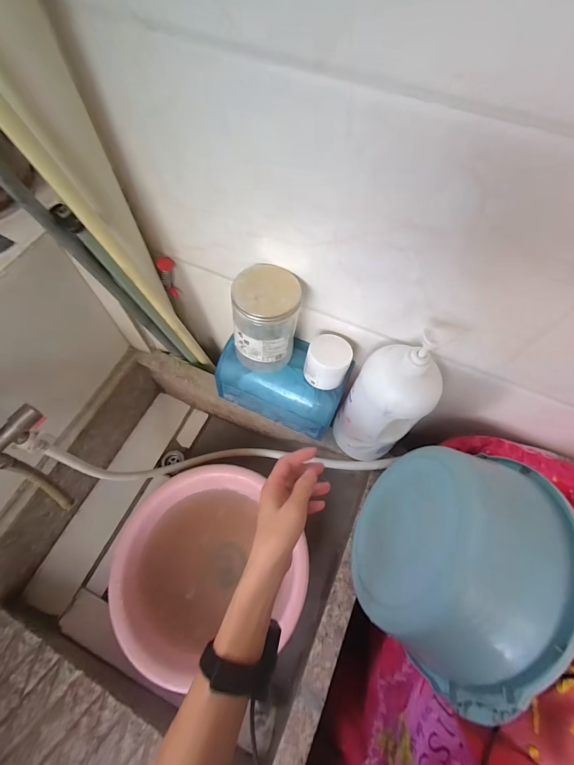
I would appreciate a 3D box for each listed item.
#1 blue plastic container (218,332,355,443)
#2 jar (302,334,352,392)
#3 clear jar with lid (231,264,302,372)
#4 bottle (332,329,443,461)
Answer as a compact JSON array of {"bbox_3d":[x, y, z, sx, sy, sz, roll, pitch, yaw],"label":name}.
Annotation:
[{"bbox_3d":[-0.012,0.000,0.610,0.221,0.131,0.098,21,65,8],"label":"blue plastic container"},{"bbox_3d":[0.065,-0.032,0.546,0.067,0.052,0.069,1,64,-2],"label":"jar"},{"bbox_3d":[-0.031,-0.092,0.524,0.091,0.152,0.096,1,64,-2],"label":"clear jar with lid"},{"bbox_3d":[0.150,0.035,0.525,0.110,0.256,0.102,1,64,-2],"label":"bottle"}]

